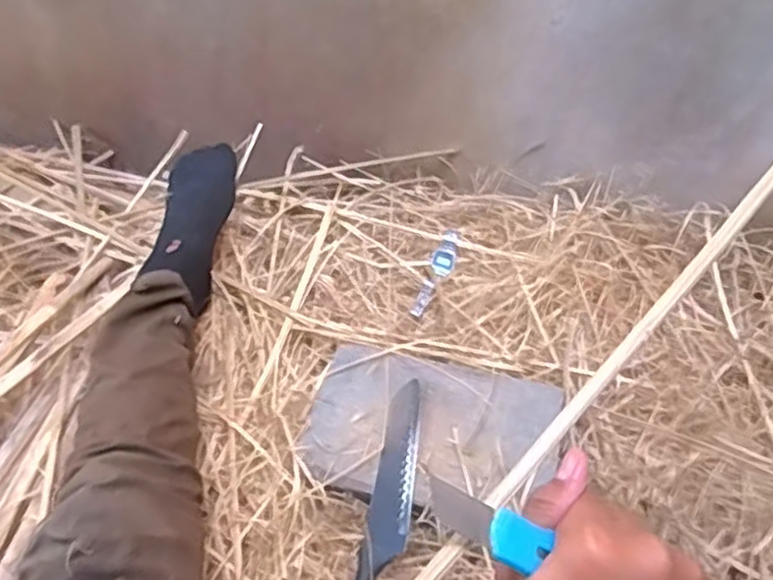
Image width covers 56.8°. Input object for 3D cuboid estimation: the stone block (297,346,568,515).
[{"bbox_3d":[0.050,0.149,0.790,0.265,0.051,0.174,12,47,5],"label":"stone block"}]

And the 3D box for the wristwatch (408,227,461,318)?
[{"bbox_3d":[0.073,-0.026,0.980,0.036,0.024,0.156,20,62,13],"label":"wristwatch"}]

